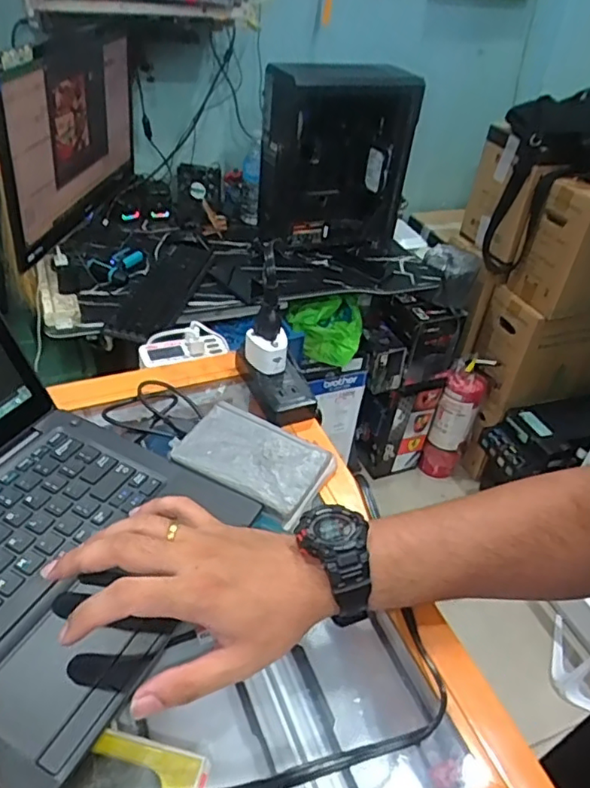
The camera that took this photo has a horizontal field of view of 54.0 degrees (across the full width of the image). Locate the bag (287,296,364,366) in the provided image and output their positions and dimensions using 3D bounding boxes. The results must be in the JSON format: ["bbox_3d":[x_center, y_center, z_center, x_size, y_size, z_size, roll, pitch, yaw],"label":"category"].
[{"bbox_3d":[0.087,-0.190,1.647,0.219,0.178,0.095,2,40,-5],"label":"bag"}]

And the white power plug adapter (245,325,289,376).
[{"bbox_3d":[-0.027,-0.040,0.552,0.038,0.034,0.028,-3,40,-11],"label":"white power plug adapter"}]

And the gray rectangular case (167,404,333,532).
[{"bbox_3d":[-0.035,0.052,0.485,0.121,0.017,0.080,24,42,20],"label":"gray rectangular case"}]

